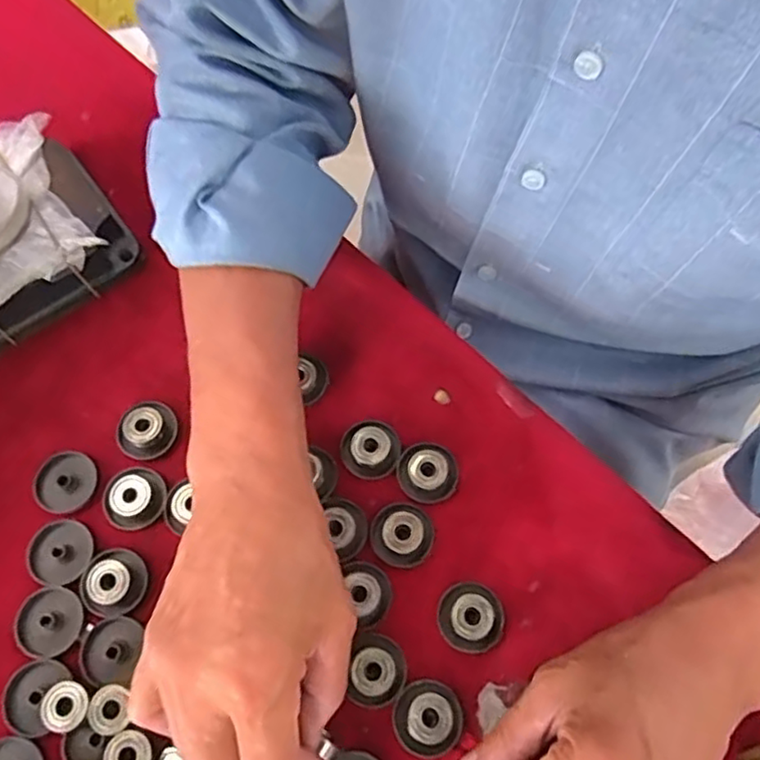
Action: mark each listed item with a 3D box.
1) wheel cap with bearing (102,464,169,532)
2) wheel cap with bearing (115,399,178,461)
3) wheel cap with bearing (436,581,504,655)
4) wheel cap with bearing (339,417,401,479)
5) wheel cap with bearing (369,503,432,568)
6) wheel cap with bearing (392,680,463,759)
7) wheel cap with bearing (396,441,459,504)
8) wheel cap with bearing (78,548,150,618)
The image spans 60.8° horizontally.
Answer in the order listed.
[{"bbox_3d":[-0.132,0.063,0.348,0.035,0.009,0.033,0,68,0],"label":"wheel cap with bearing"},{"bbox_3d":[-0.132,0.027,0.363,0.034,0.007,0.033,0,68,0],"label":"wheel cap with bearing"},{"bbox_3d":[0.046,0.120,0.329,0.033,0.012,0.033,0,68,0],"label":"wheel cap with bearing"},{"bbox_3d":[-0.006,0.038,0.362,0.031,0.014,0.034,0,68,0],"label":"wheel cap with bearing"},{"bbox_3d":[0.011,0.082,0.343,0.032,0.012,0.032,0,68,0],"label":"wheel cap with bearing"},{"bbox_3d":[0.023,0.163,0.310,0.032,0.011,0.032,0,68,0],"label":"wheel cap with bearing"},{"bbox_3d":[0.026,0.050,0.356,0.032,0.012,0.031,0,68,0],"label":"wheel cap with bearing"},{"bbox_3d":[-0.138,0.103,0.332,0.033,0.007,0.033,0,68,0],"label":"wheel cap with bearing"}]

